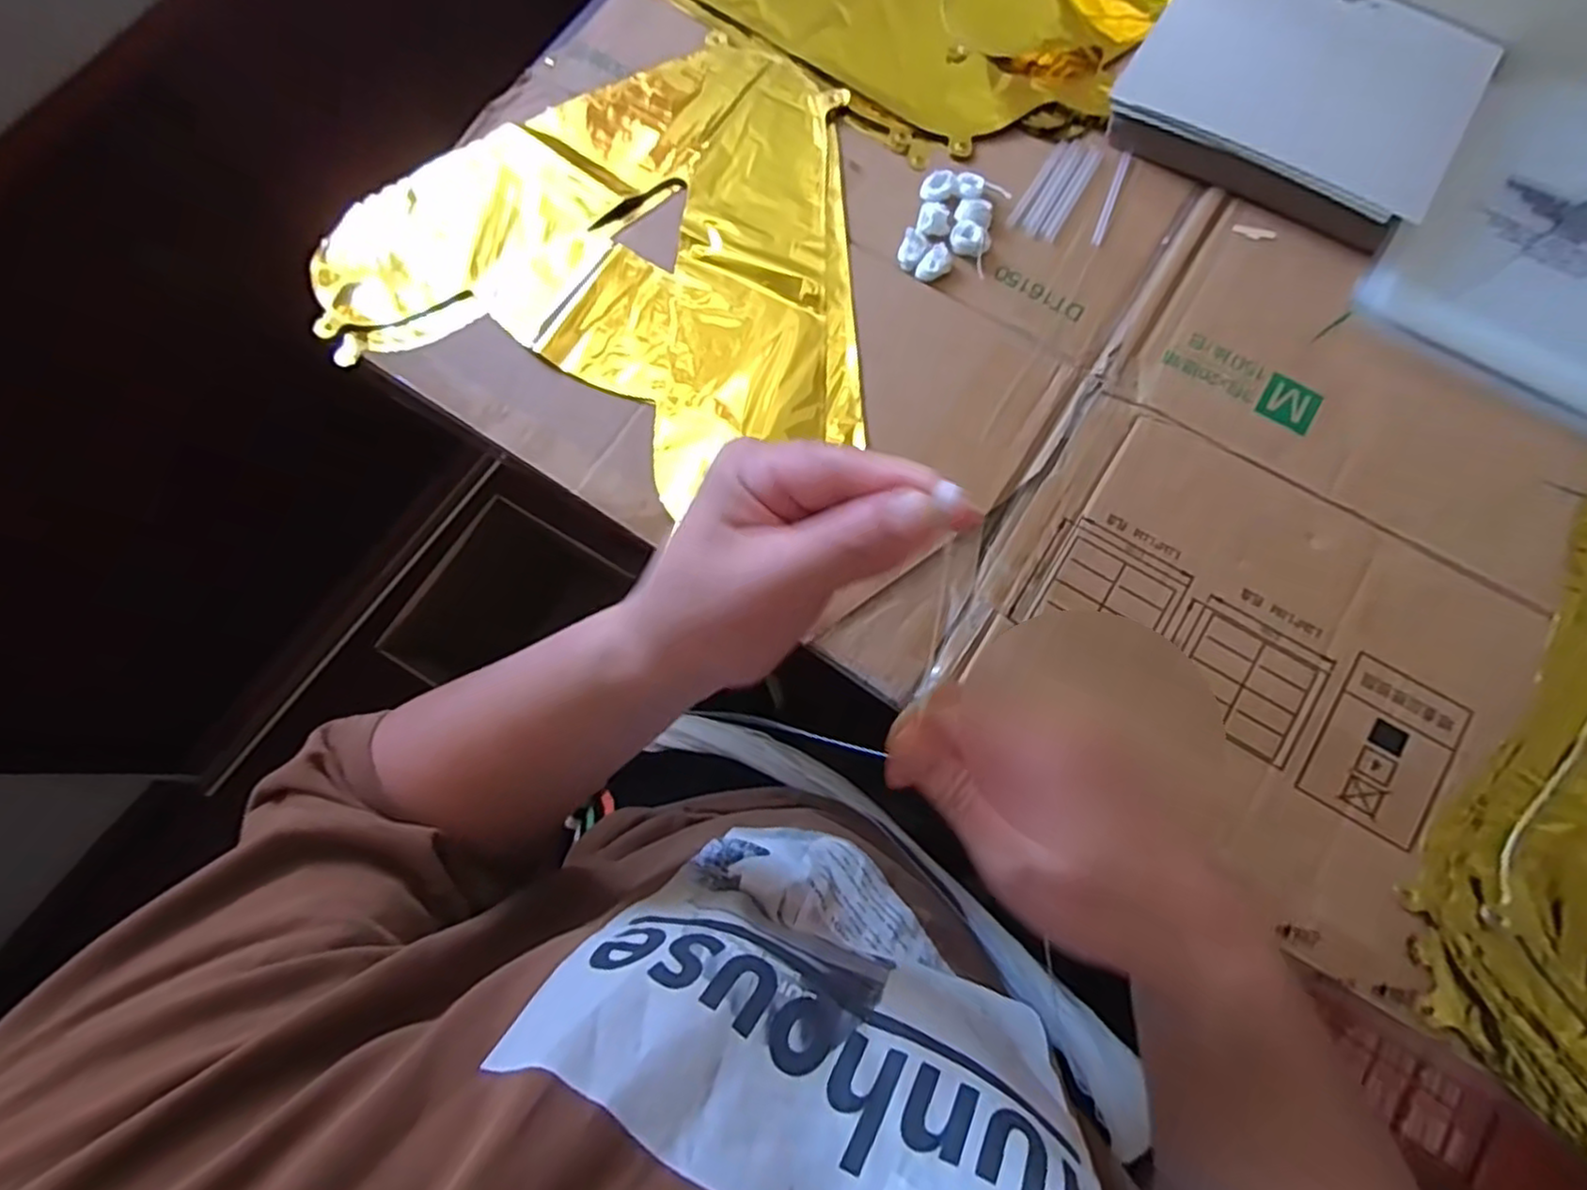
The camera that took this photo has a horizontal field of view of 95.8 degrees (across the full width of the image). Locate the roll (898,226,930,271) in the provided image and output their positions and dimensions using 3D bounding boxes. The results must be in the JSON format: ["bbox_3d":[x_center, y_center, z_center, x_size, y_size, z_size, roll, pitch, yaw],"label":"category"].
[{"bbox_3d":[0.080,-0.229,0.476,0.018,0.007,0.026,18,78,6],"label":"roll"}]

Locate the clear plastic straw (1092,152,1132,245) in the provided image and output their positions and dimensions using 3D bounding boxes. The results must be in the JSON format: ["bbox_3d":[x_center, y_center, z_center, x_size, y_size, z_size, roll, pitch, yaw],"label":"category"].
[{"bbox_3d":[0.217,-0.271,0.487,0.007,0.004,0.078,21,78,7],"label":"clear plastic straw"}]

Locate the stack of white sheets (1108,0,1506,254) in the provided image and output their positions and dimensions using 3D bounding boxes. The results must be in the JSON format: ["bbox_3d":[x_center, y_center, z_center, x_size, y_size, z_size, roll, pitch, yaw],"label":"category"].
[{"bbox_3d":[0.336,-0.338,0.481,0.202,0.029,0.159,31,79,9],"label":"stack of white sheets"}]

